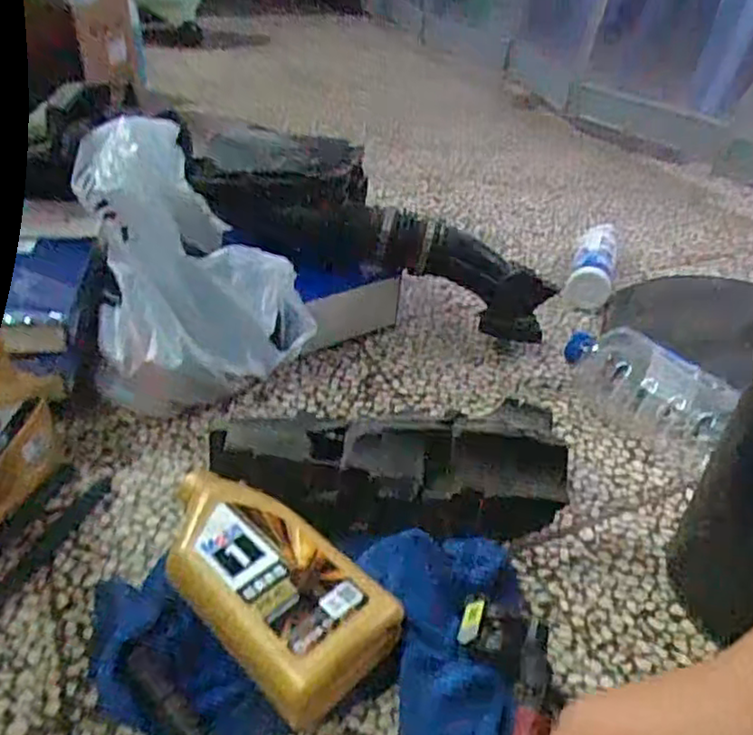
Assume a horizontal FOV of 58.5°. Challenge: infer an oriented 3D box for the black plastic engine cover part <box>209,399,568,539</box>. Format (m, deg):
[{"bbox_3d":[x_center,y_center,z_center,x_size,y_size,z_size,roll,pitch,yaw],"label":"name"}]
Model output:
[{"bbox_3d":[0.014,0.099,0.633,0.316,0.094,0.108,-3,38,-10],"label":"black plastic engine cover part"}]

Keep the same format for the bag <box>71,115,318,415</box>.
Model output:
[{"bbox_3d":[-0.216,-0.127,0.782,0.227,0.239,0.293,-9,39,-18],"label":"bag"}]

